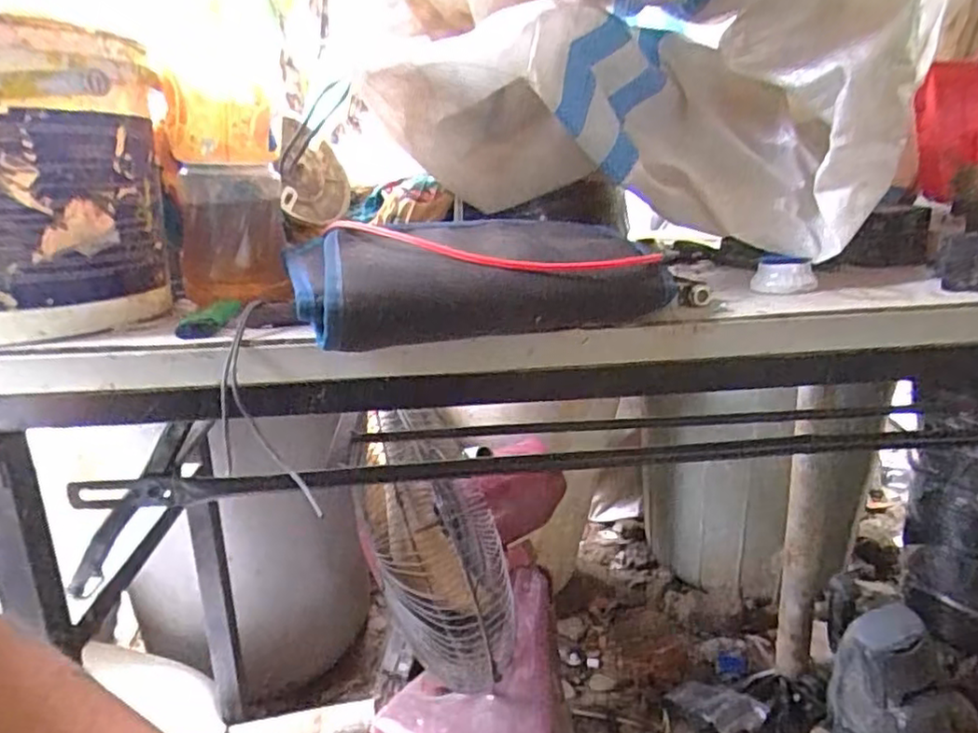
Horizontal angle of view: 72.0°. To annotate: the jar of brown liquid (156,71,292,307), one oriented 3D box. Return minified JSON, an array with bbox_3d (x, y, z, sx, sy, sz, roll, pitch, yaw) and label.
[{"bbox_3d":[-0.196,-0.123,0.500,0.080,0.151,0.088,-8,17,-19],"label":"jar of brown liquid"}]

